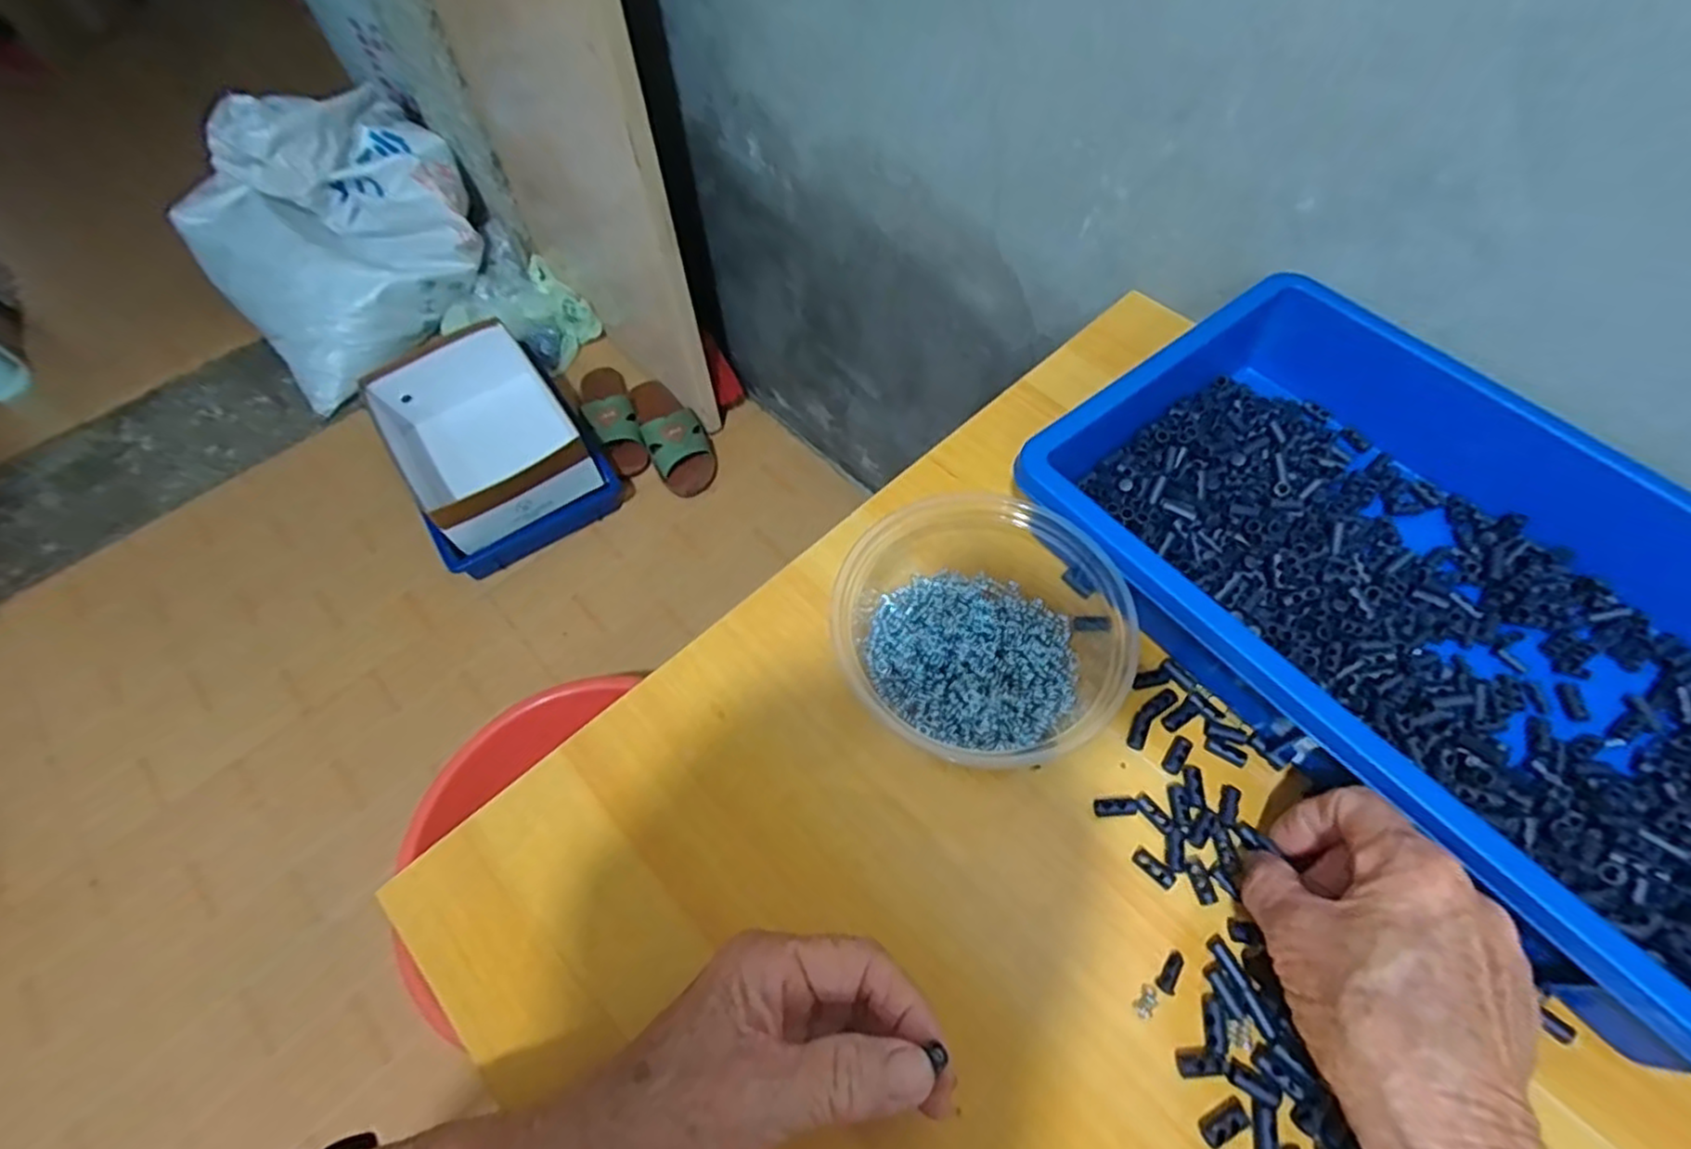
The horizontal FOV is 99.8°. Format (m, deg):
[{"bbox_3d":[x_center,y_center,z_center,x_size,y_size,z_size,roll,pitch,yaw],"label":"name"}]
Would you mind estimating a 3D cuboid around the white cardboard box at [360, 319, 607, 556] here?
[{"bbox_3d":[-0.517,-0.197,1.026,0.232,0.106,0.313,-33,65,-16],"label":"white cardboard box"}]

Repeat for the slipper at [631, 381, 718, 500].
[{"bbox_3d":[-0.266,-0.217,1.082,0.091,0.057,0.205,-28,64,-14],"label":"slipper"}]

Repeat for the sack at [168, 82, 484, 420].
[{"bbox_3d":[-0.814,-0.555,1.162,0.409,0.298,0.320,-38,66,-18],"label":"sack"}]

